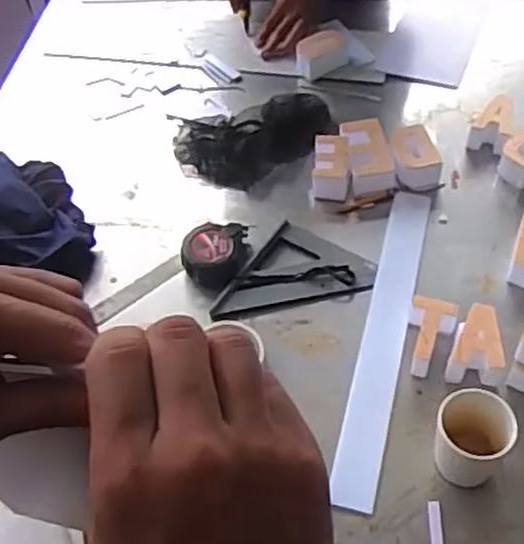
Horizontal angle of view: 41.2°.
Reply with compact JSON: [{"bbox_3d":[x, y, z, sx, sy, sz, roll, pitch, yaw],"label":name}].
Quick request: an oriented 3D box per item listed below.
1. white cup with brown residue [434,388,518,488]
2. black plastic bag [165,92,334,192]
[{"bbox_3d":[0.212,0.169,0.707,0.073,0.101,0.066,26,59,23],"label":"white cup with brown residue"},{"bbox_3d":[-0.013,-0.203,1.053,0.230,0.032,0.154,-11,52,-3],"label":"black plastic bag"}]

